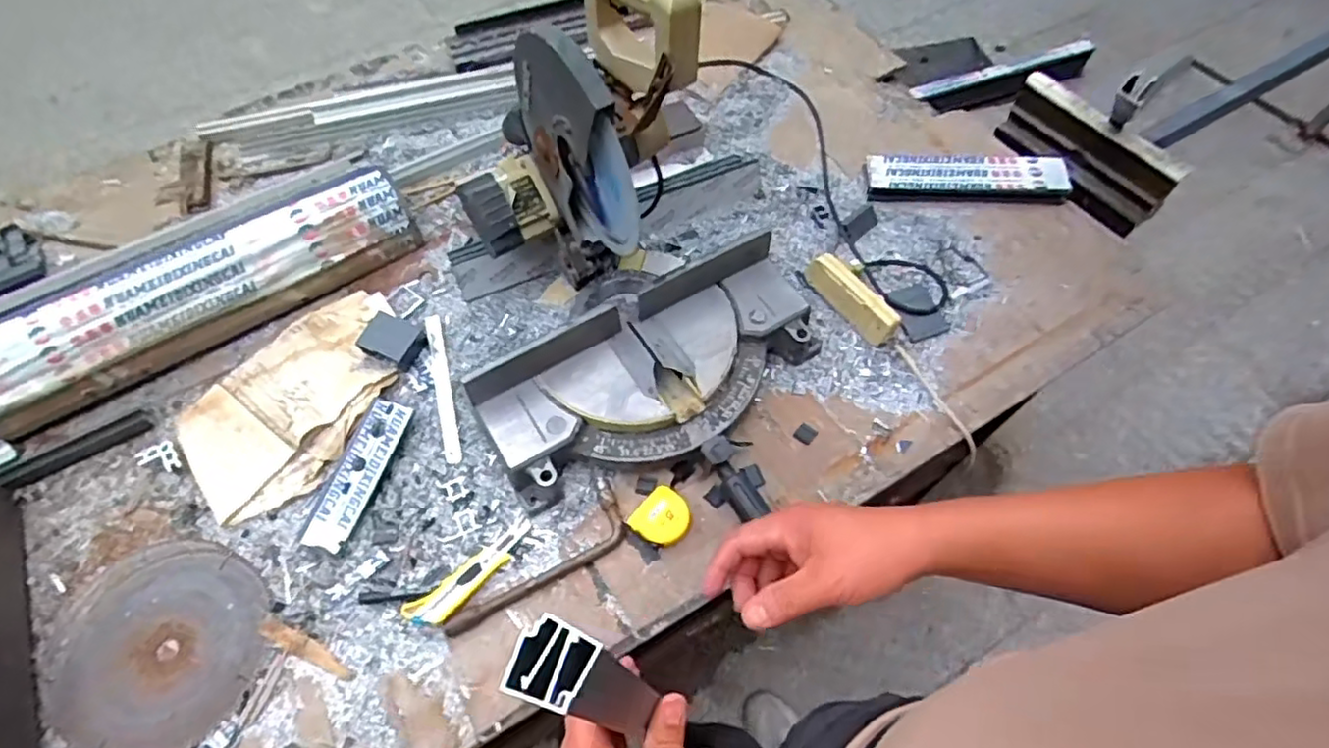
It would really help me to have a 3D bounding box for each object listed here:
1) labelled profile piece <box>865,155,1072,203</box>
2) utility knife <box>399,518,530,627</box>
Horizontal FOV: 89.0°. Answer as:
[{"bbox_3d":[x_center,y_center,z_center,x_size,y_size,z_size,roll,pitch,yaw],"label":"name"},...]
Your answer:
[{"bbox_3d":[0.519,-0.336,1.161,0.350,0.037,0.092,-1,61,-2],"label":"labelled profile piece"},{"bbox_3d":[-0.232,0.246,0.828,0.172,0.027,0.043,-40,67,-21],"label":"utility knife"}]

